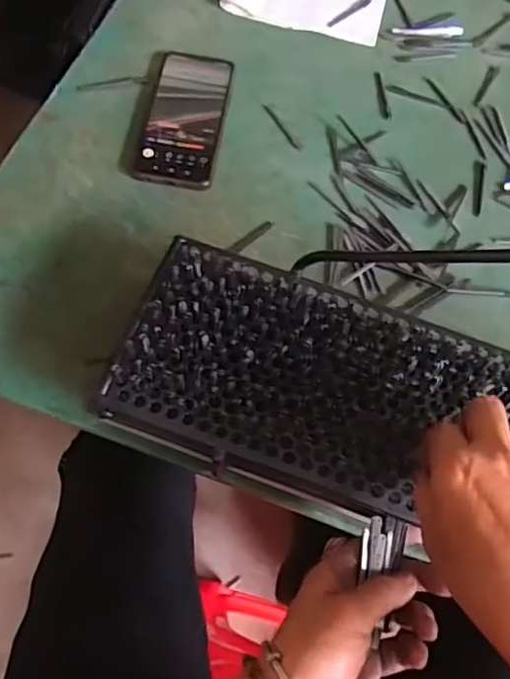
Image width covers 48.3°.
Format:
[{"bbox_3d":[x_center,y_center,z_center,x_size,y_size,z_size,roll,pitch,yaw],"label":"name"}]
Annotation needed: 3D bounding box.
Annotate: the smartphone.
[{"bbox_3d":[-0.067,-0.218,0.557,0.072,0.011,0.160,9,67,1],"label":"smartphone"}]

